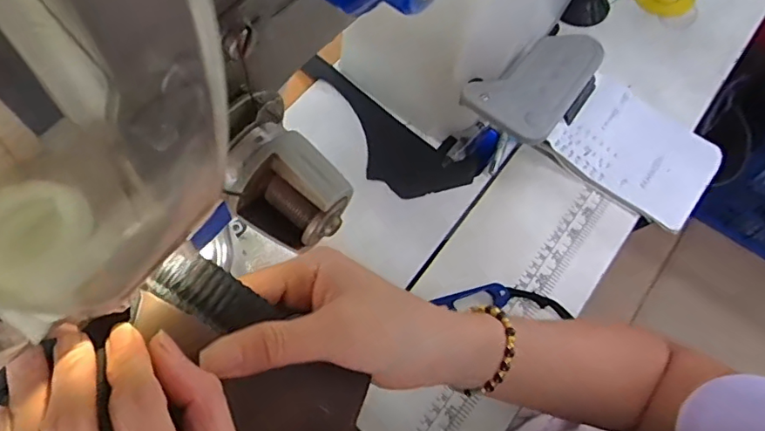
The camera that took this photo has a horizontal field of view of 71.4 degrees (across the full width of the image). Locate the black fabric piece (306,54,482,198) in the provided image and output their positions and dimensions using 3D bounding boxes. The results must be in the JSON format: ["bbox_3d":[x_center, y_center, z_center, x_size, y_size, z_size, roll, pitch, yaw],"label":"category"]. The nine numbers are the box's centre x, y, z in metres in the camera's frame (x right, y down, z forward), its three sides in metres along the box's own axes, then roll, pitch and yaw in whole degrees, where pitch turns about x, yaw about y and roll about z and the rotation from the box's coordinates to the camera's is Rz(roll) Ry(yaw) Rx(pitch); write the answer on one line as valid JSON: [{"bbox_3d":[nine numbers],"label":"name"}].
[{"bbox_3d":[-0.005,-0.071,0.465,0.176,0.010,0.074,32,65,3],"label":"black fabric piece"}]

